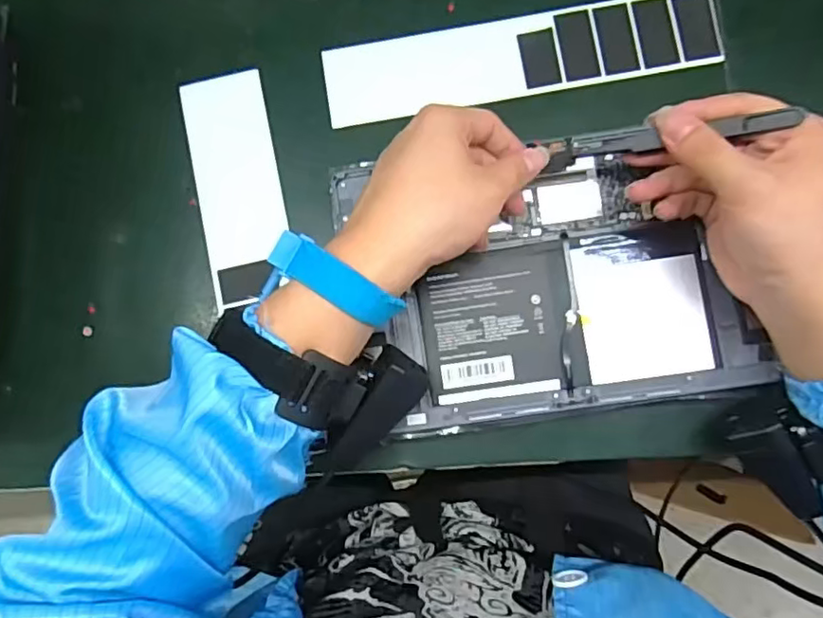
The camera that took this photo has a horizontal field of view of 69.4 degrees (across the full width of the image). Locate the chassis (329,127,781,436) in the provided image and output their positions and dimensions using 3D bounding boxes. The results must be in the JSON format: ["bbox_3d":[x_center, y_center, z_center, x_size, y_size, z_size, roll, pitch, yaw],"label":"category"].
[{"bbox_3d":[0.081,-0.018,0.368,0.233,0.015,0.167,-8,84,3],"label":"chassis"}]

